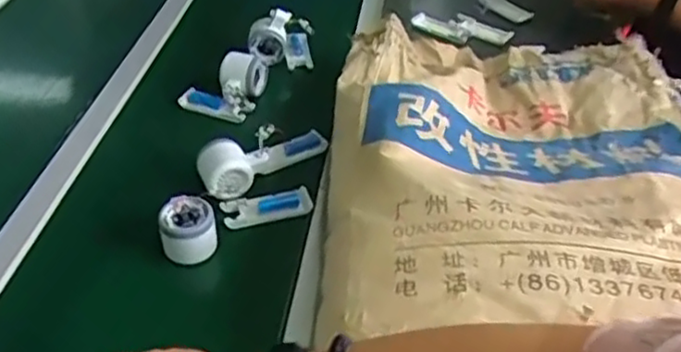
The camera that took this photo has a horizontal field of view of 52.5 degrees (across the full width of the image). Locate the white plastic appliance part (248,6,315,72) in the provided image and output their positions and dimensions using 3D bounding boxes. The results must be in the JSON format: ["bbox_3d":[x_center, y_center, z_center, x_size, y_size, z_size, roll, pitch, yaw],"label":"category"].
[{"bbox_3d":[-0.092,-0.215,1.076,0.101,0.079,0.070,-5,39,-9],"label":"white plastic appliance part"}]

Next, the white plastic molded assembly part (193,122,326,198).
[{"bbox_3d":[-0.099,-0.036,0.864,0.166,0.048,0.070,-31,49,-34],"label":"white plastic molded assembly part"}]

